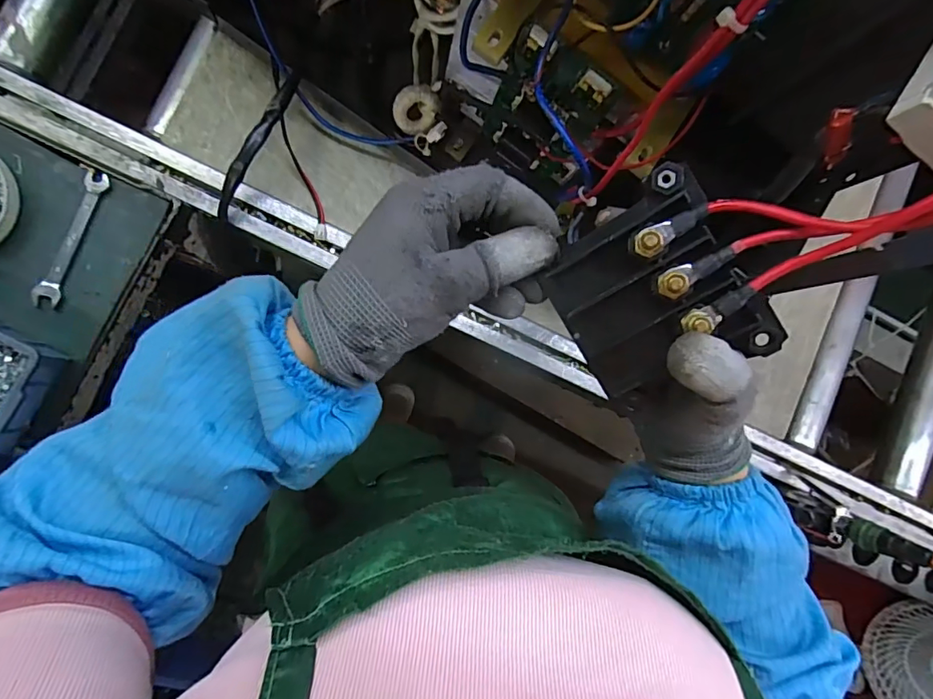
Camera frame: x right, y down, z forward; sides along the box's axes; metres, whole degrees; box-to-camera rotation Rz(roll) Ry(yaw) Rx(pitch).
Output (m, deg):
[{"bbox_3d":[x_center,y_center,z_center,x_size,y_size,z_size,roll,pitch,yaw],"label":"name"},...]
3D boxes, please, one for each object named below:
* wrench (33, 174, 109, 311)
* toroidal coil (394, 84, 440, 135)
[{"bbox_3d":[-0.342,-0.096,0.433,0.019,0.005,0.123,20,85,-8],"label":"wrench"},{"bbox_3d":[-0.045,-0.218,0.456,0.037,0.014,0.042,27,115,-40],"label":"toroidal coil"}]

